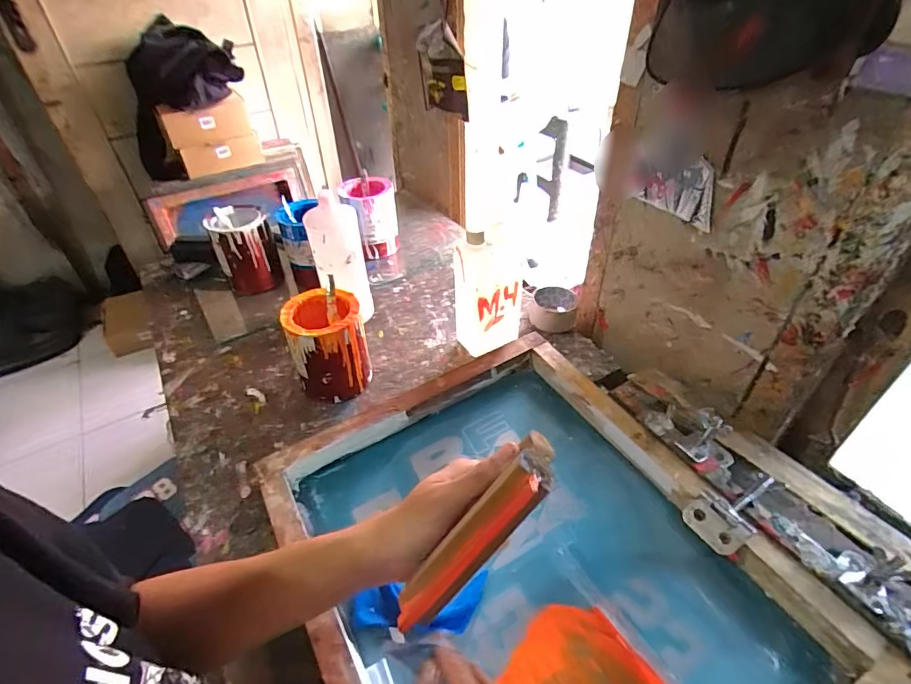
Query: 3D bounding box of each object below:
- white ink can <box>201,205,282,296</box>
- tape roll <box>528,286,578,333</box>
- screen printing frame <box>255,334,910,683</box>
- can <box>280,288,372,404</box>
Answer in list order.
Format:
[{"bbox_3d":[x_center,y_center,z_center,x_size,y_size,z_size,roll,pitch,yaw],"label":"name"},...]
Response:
[{"bbox_3d":[-0.410,-0.174,0.942,0.108,0.149,0.123,-16,43,-16],"label":"white ink can"},{"bbox_3d":[0.175,-0.059,0.854,0.081,0.048,0.081,-1,41,1],"label":"tape roll"},{"bbox_3d":[0.083,0.249,0.518,0.439,0.055,0.550,-23,46,-23],"label":"screen printing frame"},{"bbox_3d":[-0.192,0.005,0.724,0.106,0.140,0.111,-1,41,1],"label":"can"}]

